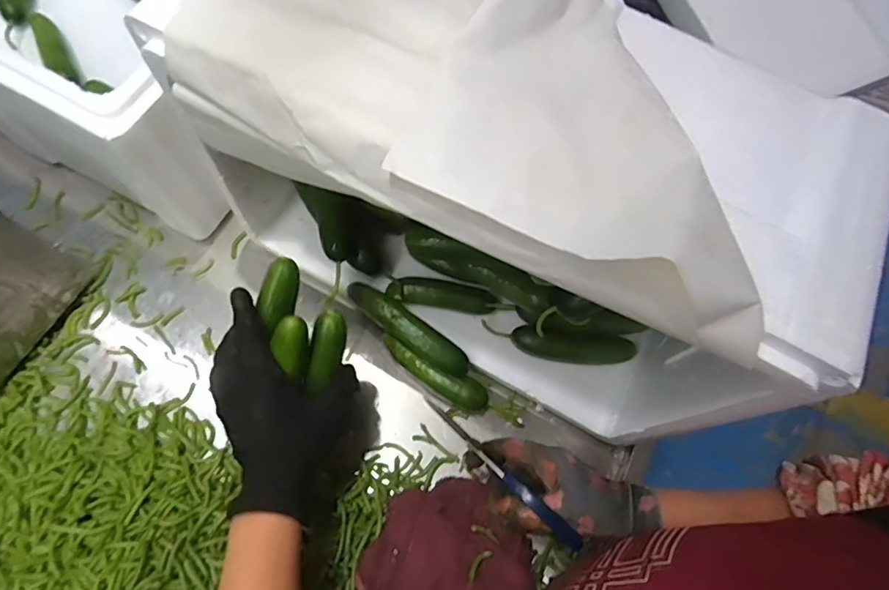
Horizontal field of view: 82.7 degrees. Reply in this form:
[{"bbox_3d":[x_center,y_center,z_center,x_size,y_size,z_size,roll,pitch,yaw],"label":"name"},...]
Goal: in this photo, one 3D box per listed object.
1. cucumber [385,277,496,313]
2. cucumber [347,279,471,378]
[{"bbox_3d":[-0.002,0.000,0.524,0.109,0.020,0.027,8,72,1],"label":"cucumber"},{"bbox_3d":[-0.038,0.032,0.510,0.144,0.026,0.030,34,74,9],"label":"cucumber"}]

